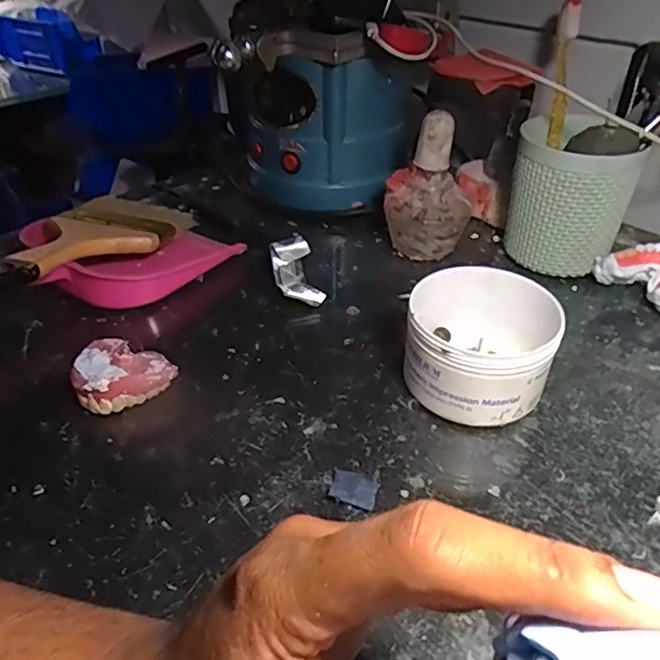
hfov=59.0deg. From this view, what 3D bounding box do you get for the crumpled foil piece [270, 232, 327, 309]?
[{"bbox_3d":[-0.028,-0.046,0.473,0.032,0.029,0.072,-9,39,-11],"label":"crumpled foil piece"}]

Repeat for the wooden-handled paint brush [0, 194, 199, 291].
[{"bbox_3d":[-0.196,-0.072,0.465,0.091,0.023,0.221,10,27,13],"label":"wooden-handled paint brush"}]

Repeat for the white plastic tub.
[{"bbox_3d":[0.096,0.010,0.377,0.085,0.061,0.093,0,38,0],"label":"white plastic tub"}]

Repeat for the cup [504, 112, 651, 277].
[{"bbox_3d":[0.196,-0.111,0.486,0.092,0.118,0.088,11,39,14],"label":"cup"}]

